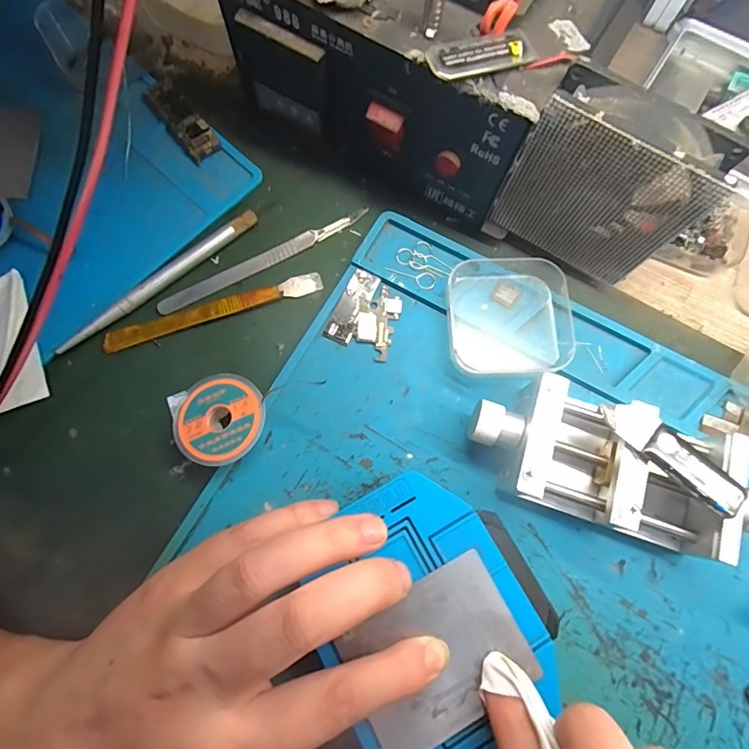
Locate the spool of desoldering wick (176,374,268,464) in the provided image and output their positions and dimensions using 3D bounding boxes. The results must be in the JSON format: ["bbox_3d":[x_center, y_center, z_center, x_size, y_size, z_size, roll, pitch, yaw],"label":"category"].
[{"bbox_3d":[-0.077,0.022,0.219,0.042,0.012,0.044,0,77,1],"label":"spool of desoldering wick"}]

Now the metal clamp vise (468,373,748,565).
[{"bbox_3d":[0.113,0.044,0.205,0.136,0.031,0.055,18,78,5],"label":"metal clamp vise"}]

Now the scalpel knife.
[{"bbox_3d":[-0.062,-0.066,0.248,0.127,0.007,0.009,-29,78,-6],"label":"scalpel knife"}]

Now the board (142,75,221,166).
[{"bbox_3d":[-0.117,-0.155,0.263,0.020,0.006,0.060,-38,79,-8],"label":"board"}]

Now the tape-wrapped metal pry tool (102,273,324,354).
[{"bbox_3d":[-0.088,-0.036,0.237,0.120,0.006,0.012,-18,77,-3],"label":"tape-wrapped metal pry tool"}]

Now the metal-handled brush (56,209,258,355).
[{"bbox_3d":[-0.118,-0.053,0.239,0.124,0.009,0.009,-41,79,-8],"label":"metal-handled brush"}]

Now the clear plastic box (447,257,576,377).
[{"bbox_3d":[0.073,-0.033,0.231,0.066,0.015,0.067,-2,77,1],"label":"clear plastic box"}]

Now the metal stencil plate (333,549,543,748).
[{"bbox_3d":[0.026,0.114,0.177,0.070,0.004,0.053,-27,77,-9],"label":"metal stencil plate"}]

